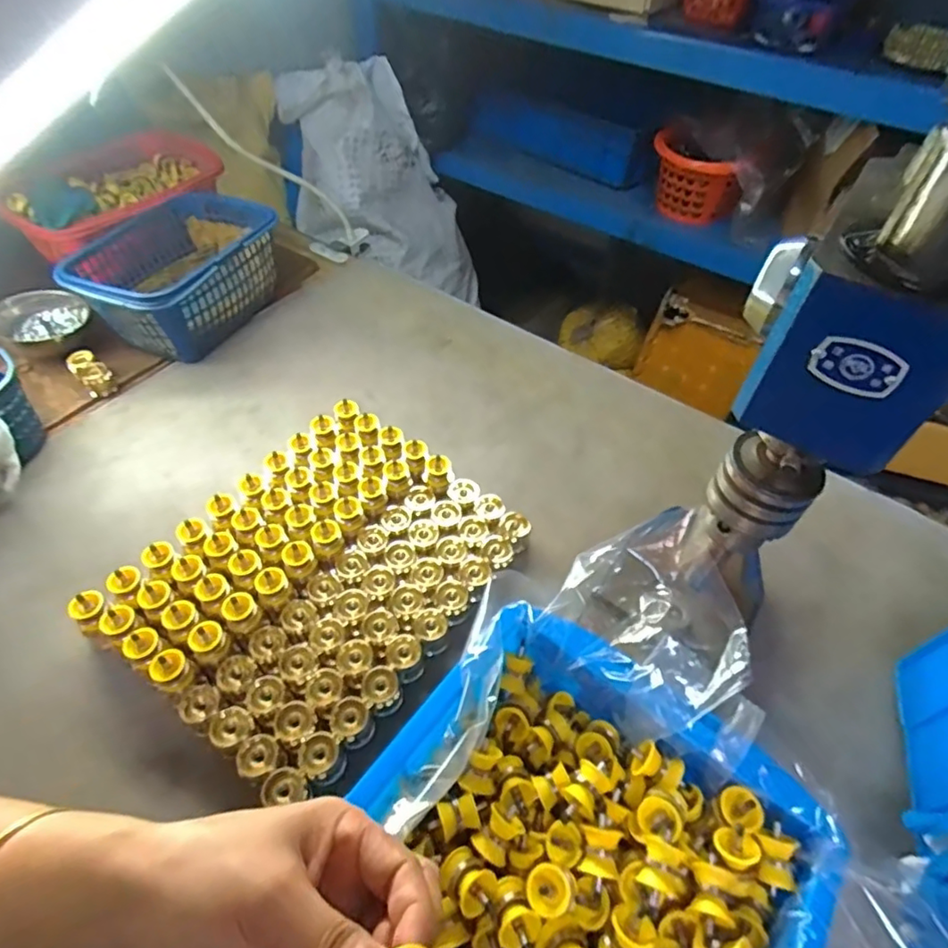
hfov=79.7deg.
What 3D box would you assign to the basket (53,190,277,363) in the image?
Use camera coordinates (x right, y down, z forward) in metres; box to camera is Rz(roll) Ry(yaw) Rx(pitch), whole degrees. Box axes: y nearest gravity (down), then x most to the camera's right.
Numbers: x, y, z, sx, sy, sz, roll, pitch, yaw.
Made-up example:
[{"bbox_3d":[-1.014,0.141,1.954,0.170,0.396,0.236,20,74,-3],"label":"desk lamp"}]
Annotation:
[{"bbox_3d":[-0.383,-0.269,0.767,0.184,0.112,0.268,24,53,16],"label":"basket"}]

